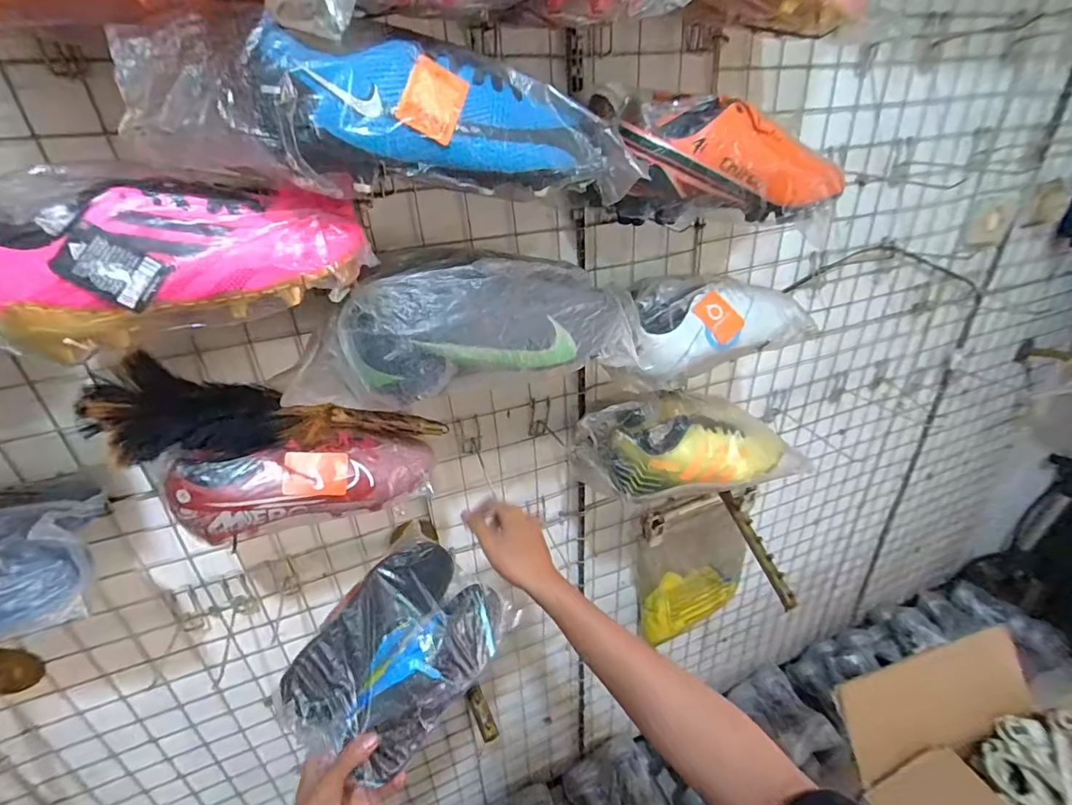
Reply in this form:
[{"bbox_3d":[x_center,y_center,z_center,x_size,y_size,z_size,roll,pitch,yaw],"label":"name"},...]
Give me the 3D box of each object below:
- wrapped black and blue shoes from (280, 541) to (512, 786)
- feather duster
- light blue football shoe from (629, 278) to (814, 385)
[{"bbox_3d":[-0.139,0.259,0.509,0.149,0.090,0.197,37,44,5],"label":"wrapped black and blue shoes"},{"bbox_3d":[-0.249,0.017,0.501,0.307,0.080,0.056,4,24,-26],"label":"feather duster"},{"bbox_3d":[0.217,-0.100,0.611,0.227,0.089,0.096,-9,30,-12],"label":"light blue football shoe"}]

